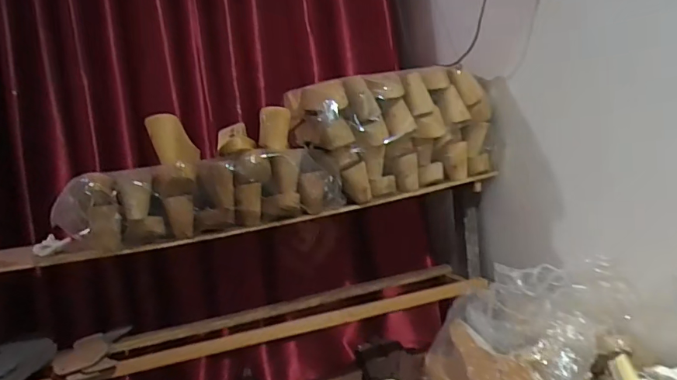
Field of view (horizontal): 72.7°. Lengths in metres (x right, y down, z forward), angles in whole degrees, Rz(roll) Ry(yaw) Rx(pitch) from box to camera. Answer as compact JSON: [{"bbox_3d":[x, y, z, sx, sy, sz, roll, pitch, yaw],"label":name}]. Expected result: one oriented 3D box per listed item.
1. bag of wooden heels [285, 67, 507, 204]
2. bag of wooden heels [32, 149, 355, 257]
[{"bbox_3d":[0.134,-0.126,1.052,0.448,0.238,0.199,-9,6,-25],"label":"bag of wooden heels"},{"bbox_3d":[-0.274,0.020,0.872,0.553,0.139,0.125,-8,5,-9],"label":"bag of wooden heels"}]

